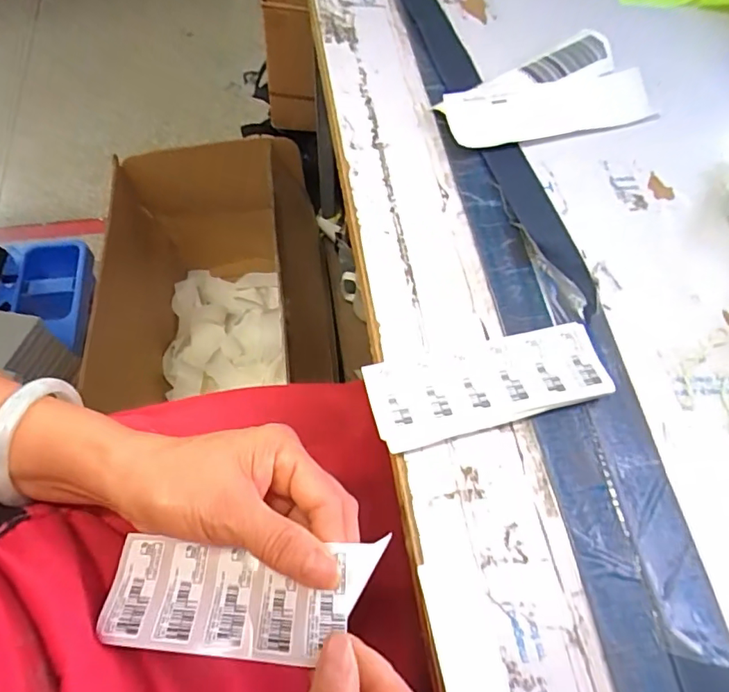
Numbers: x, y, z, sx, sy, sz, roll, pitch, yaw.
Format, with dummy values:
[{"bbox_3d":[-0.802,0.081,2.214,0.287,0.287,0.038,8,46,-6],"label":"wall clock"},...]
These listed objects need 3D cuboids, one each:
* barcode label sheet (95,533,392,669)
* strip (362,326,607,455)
[{"bbox_3d":[-0.061,0.120,0.244,0.137,0.010,0.050,-5,61,13],"label":"barcode label sheet"},{"bbox_3d":[0.081,0.024,0.334,0.154,0.005,0.057,-12,62,-7],"label":"strip"}]

